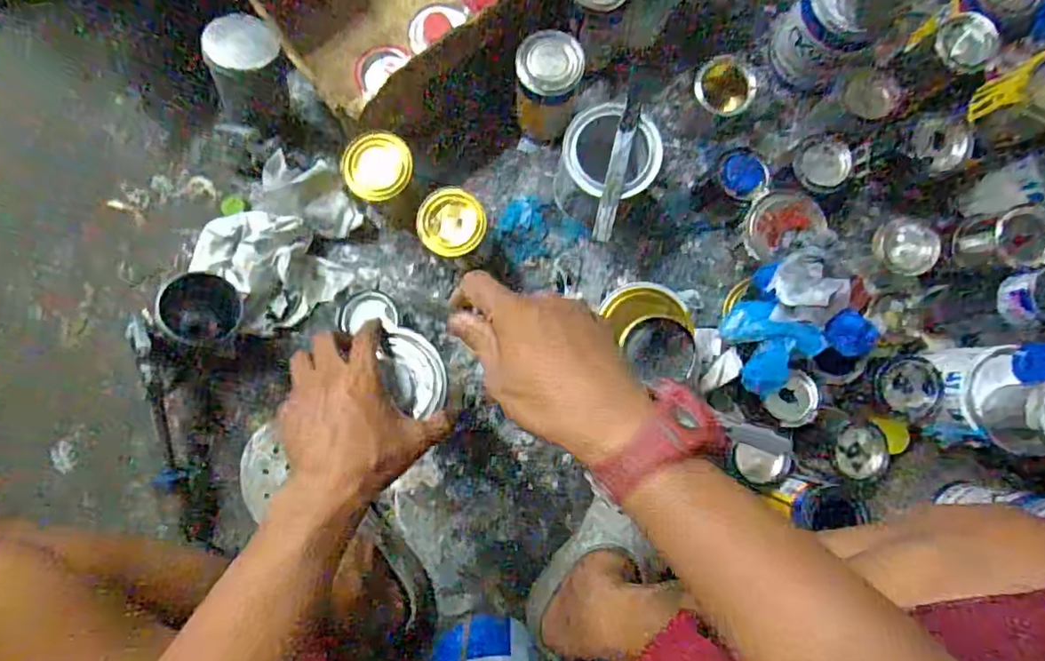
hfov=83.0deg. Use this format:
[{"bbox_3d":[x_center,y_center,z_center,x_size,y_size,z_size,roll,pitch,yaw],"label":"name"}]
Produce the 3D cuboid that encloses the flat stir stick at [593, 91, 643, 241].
[{"bbox_3d":[0.103,-0.177,0.638,0.021,0.007,0.161,13,92,-2],"label":"flat stir stick"}]

